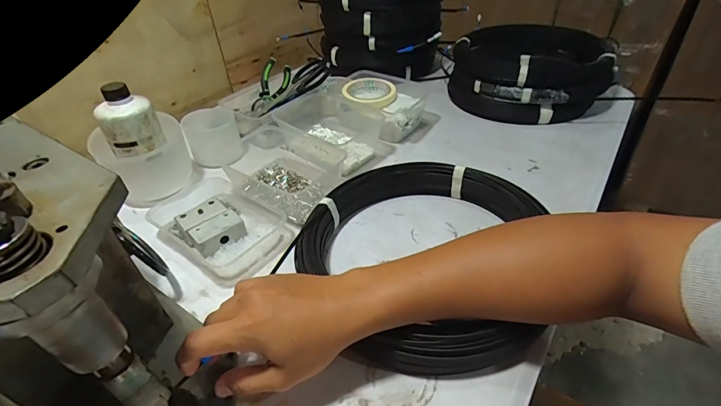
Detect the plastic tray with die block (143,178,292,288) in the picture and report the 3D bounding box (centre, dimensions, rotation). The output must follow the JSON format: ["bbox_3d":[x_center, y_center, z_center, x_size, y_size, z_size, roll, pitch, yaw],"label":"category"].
[{"bbox_3d":[-0.202,0.025,0.514,0.206,0.036,0.123,25,46,31],"label":"plastic tray with die block"}]

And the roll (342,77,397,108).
[{"bbox_3d":[0.015,-0.210,0.697,0.102,0.019,0.088,25,47,32],"label":"roll"}]

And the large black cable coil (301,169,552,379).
[{"bbox_3d":[0.064,0.048,0.437,0.262,0.058,0.283,-2,38,2],"label":"large black cable coil"}]

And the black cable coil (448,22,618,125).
[{"bbox_3d":[0.346,-0.274,0.773,0.298,0.114,0.300,14,42,22],"label":"black cable coil"}]

